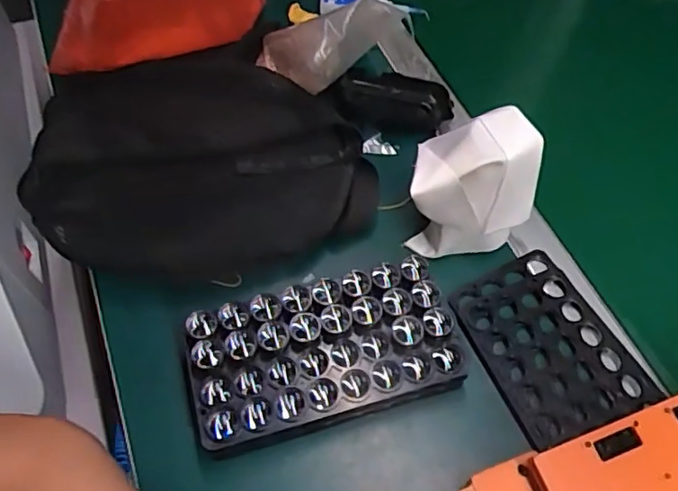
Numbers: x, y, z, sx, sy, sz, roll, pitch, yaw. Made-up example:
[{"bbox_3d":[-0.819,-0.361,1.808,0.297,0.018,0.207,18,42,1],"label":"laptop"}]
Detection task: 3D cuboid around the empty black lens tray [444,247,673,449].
[{"bbox_3d":[0.165,0.078,0.468,0.107,0.007,0.144,-21,61,-14],"label":"empty black lens tray"}]

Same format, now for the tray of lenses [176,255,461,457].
[{"bbox_3d":[-0.013,0.080,0.434,0.199,0.047,0.101,-13,60,-9],"label":"tray of lenses"}]

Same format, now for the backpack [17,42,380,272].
[{"bbox_3d":[-0.128,-0.078,0.522,0.315,0.056,0.224,-4,59,-3],"label":"backpack"}]

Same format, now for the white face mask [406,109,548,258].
[{"bbox_3d":[0.107,-0.047,0.473,0.098,0.117,0.065,9,59,4],"label":"white face mask"}]

